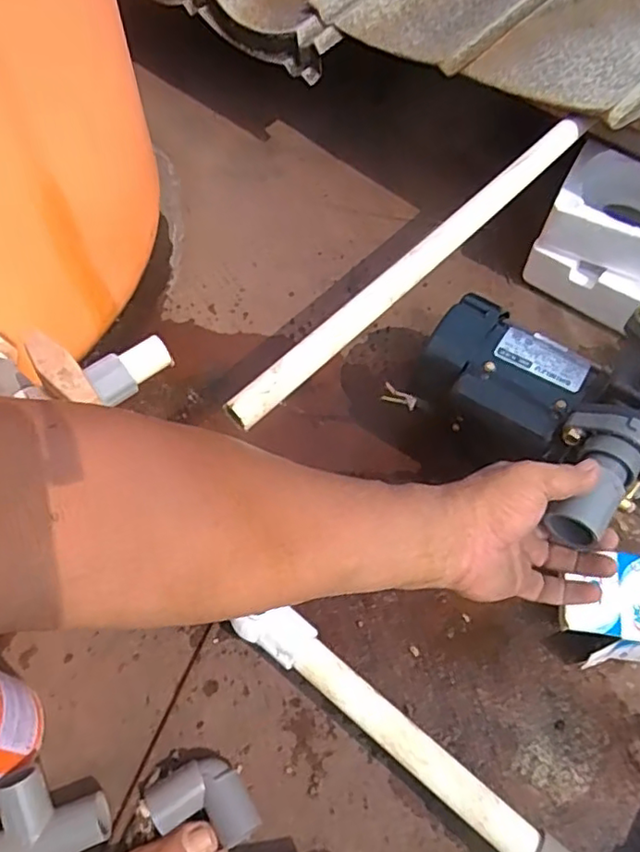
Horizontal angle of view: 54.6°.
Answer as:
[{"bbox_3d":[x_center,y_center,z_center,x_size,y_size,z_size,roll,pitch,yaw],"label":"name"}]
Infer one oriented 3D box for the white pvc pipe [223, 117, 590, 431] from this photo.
[{"bbox_3d":[0.107,-0.163,0.566,0.024,0.023,0.501,39,65,21],"label":"white pvc pipe"}]

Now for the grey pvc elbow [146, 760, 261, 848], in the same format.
[{"bbox_3d":[-0.090,0.293,0.475,0.072,0.029,0.064,-24,60,-14],"label":"grey pvc elbow"}]

